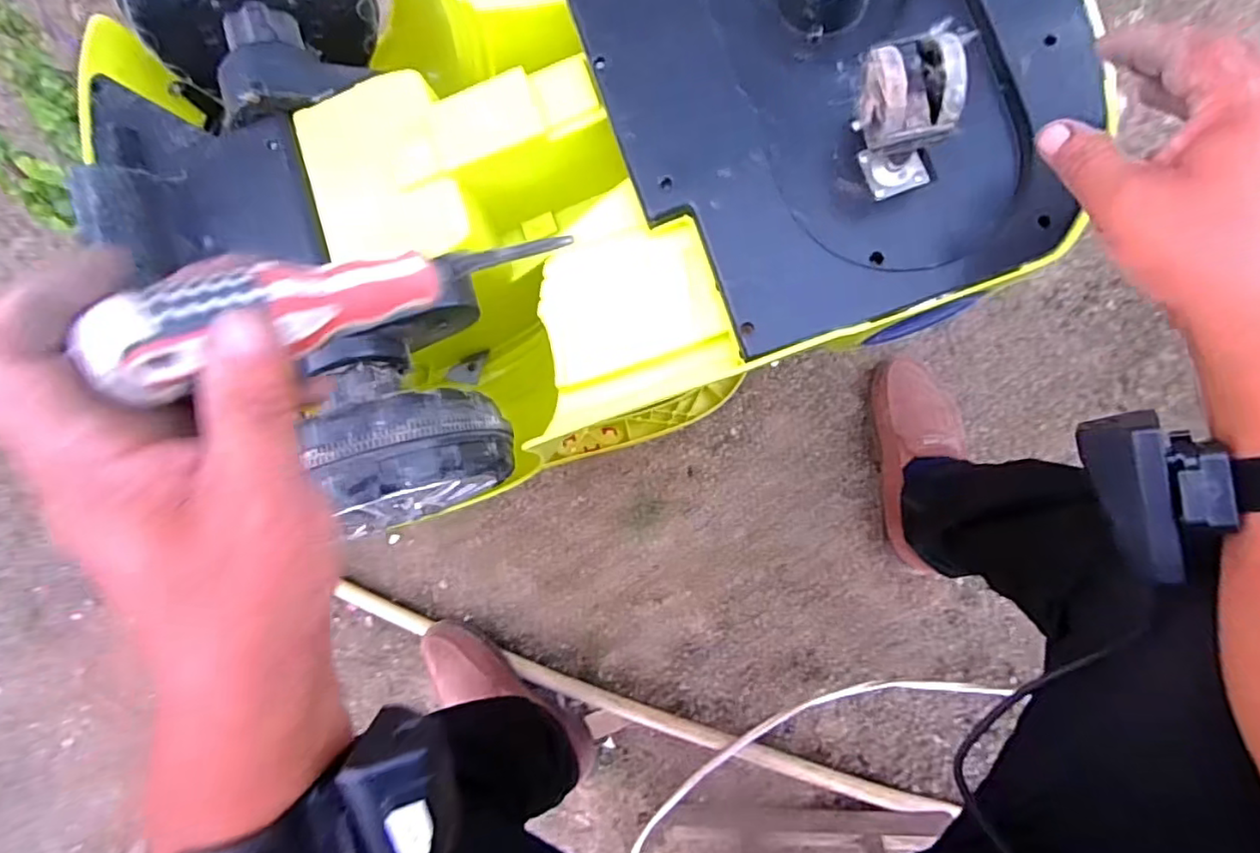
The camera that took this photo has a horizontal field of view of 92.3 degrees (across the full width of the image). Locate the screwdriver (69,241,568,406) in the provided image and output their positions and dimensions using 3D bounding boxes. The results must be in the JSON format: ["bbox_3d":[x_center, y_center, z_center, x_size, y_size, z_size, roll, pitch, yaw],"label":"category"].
[{"bbox_3d":[-0.097,-0.054,0.235,0.030,0.180,0.022,54,137,8],"label":"screwdriver"}]

